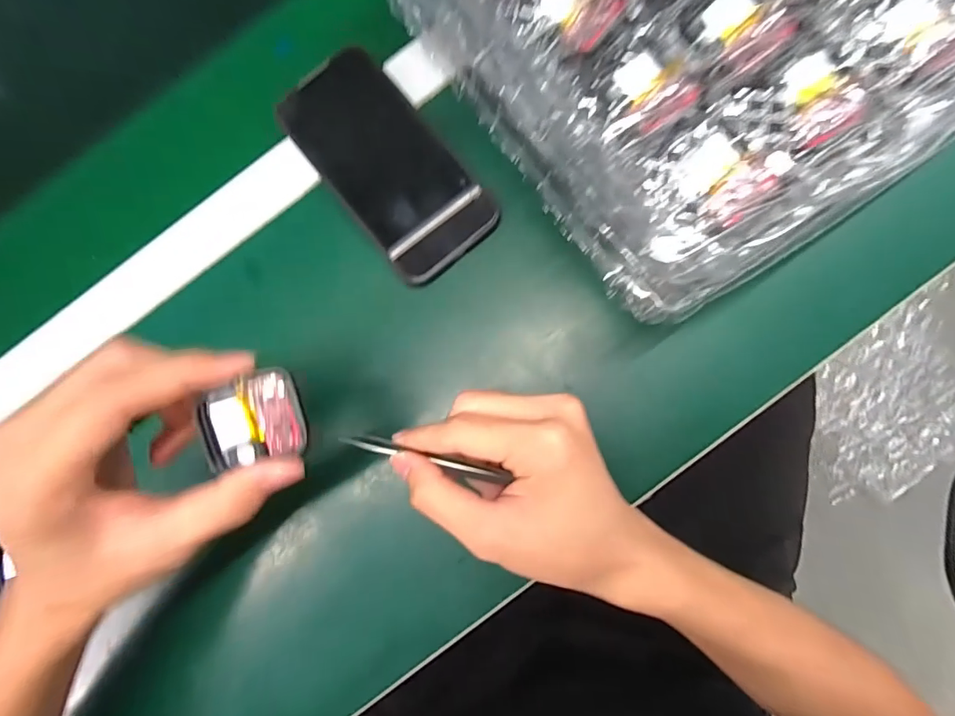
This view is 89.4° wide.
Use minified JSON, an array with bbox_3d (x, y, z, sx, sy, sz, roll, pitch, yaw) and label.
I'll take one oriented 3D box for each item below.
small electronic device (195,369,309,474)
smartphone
[{"bbox_3d":[-0.093,0.025,0.201,0.041,0.009,0.037,-13,82,4],"label":"small electronic device"},{"bbox_3d":[-0.062,-0.130,0.321,0.075,0.012,0.159,-39,88,4],"label":"smartphone"}]

